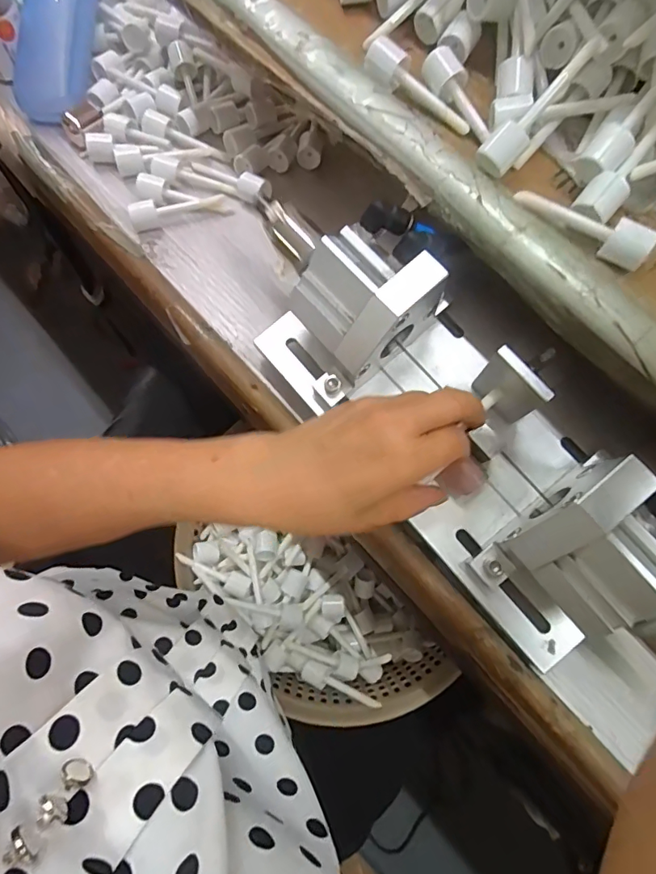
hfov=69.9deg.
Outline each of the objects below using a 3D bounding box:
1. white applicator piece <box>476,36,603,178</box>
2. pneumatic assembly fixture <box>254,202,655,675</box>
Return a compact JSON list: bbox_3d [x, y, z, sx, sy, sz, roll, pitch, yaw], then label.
[{"bbox_3d":[0.117,-0.180,0.259,0.078,0.016,0.018,-45,78,11],"label":"white applicator piece"},{"bbox_3d":[0.077,-0.010,0.276,0.103,0.088,0.308,-38,81,-14],"label":"pneumatic assembly fixture"}]

